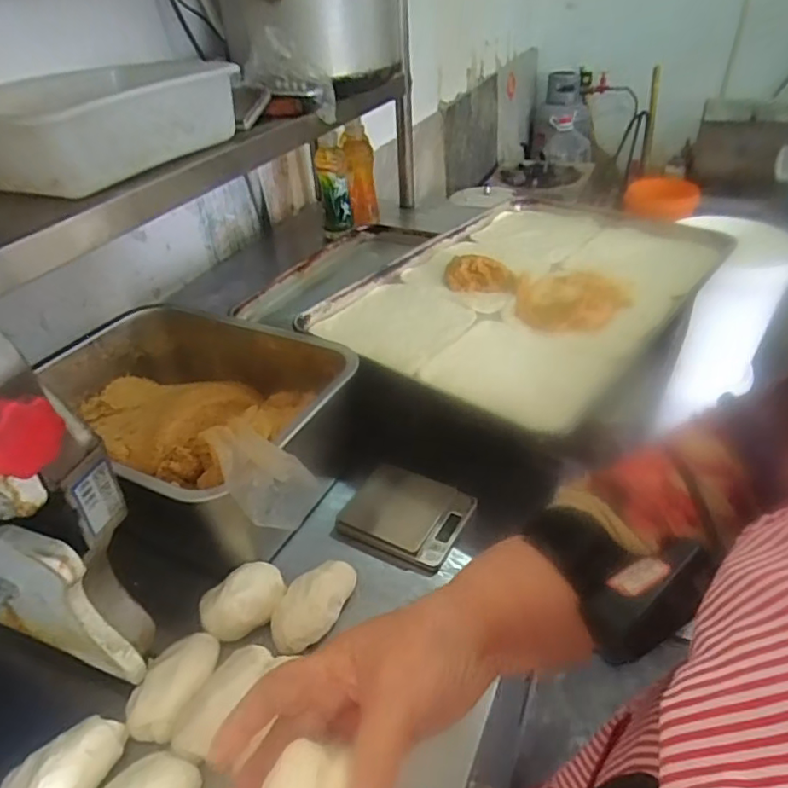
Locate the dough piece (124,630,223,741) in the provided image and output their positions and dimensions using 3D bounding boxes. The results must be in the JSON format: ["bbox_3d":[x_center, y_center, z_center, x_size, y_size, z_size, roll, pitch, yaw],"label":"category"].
[{"bbox_3d":[-0.186,0.243,0.502,0.049,0.036,0.090,14,40,24],"label":"dough piece"}]

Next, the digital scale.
[{"bbox_3d":[0.014,0.132,0.652,0.126,0.017,0.118,15,41,26],"label":"digital scale"}]

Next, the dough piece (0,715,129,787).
[{"bbox_3d":[-0.247,0.282,0.444,0.045,0.031,0.087,27,46,36],"label":"dough piece"}]

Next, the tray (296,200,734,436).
[{"bbox_3d":[0.216,-0.168,0.896,0.412,0.050,0.631,24,45,34],"label":"tray"}]

